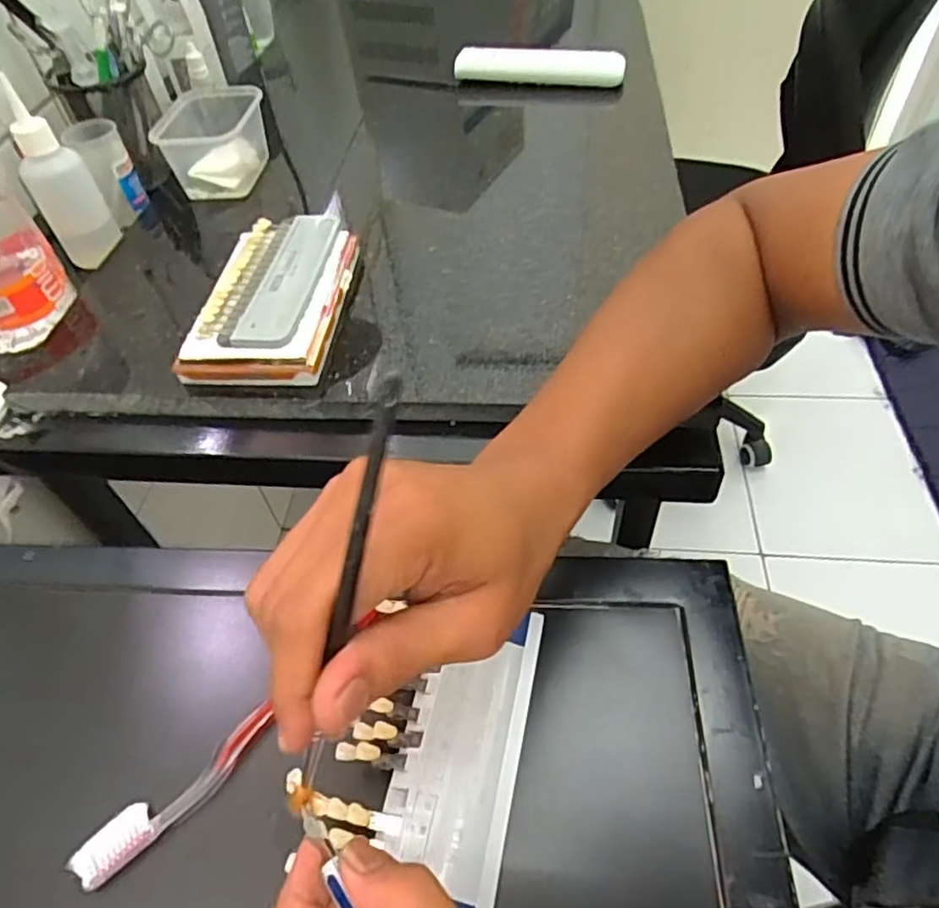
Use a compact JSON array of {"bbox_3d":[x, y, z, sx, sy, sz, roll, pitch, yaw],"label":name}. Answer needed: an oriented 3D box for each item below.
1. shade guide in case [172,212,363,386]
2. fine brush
[{"bbox_3d":[-0.136,-0.113,0.462,0.090,0.031,0.162,2,51,6],"label":"shade guide in case"},{"bbox_3d":[-0.042,0.058,0.208,0.007,0.182,0.011,29,32,22],"label":"fine brush"}]

